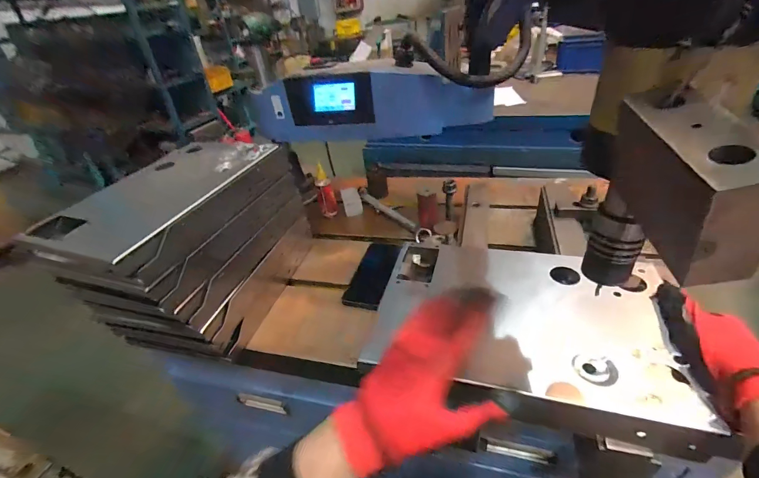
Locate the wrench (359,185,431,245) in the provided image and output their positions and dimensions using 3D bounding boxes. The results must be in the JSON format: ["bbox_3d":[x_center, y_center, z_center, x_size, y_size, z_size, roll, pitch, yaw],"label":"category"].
[{"bbox_3d":[0.020,-0.066,0.774,0.035,0.014,0.283,-24,39,-24],"label":"wrench"}]

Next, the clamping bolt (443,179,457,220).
[{"bbox_3d":[0.128,-0.070,0.624,0.019,0.077,0.026,26,46,36],"label":"clamping bolt"}]

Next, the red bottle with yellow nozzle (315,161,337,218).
[{"bbox_3d":[-0.128,-0.114,0.804,0.038,0.118,0.043,-9,35,-4],"label":"red bottle with yellow nozzle"}]

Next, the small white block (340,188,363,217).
[{"bbox_3d":[-0.067,-0.092,0.837,0.043,0.011,0.075,-10,75,-13],"label":"small white block"}]

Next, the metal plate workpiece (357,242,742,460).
[{"bbox_3d":[0.147,0.082,0.363,0.288,0.029,0.208,6,37,16],"label":"metal plate workpiece"}]

